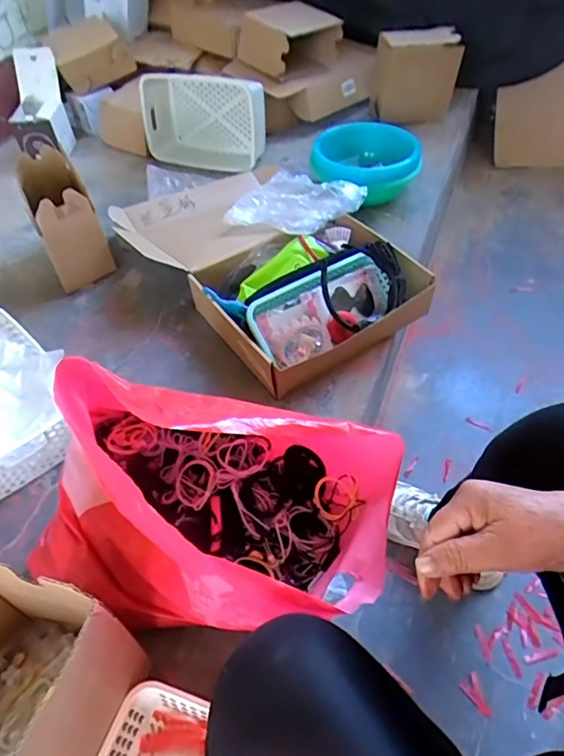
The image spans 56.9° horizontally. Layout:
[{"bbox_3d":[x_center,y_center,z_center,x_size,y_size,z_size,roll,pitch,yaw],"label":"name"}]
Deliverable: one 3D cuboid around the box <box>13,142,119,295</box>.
[{"bbox_3d":[-0.416,-0.303,1.002,0.106,0.180,0.220,-23,51,-16],"label":"box"}]

